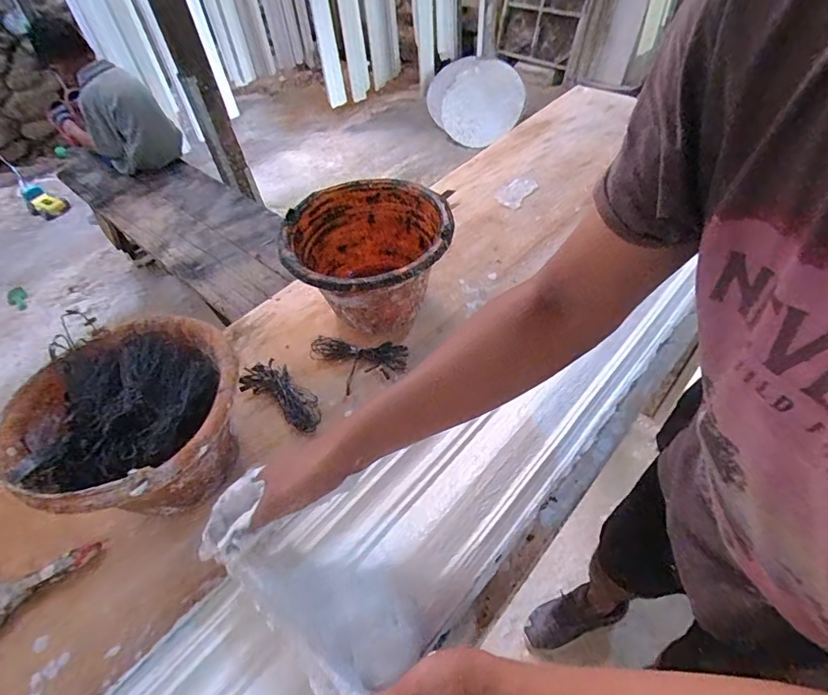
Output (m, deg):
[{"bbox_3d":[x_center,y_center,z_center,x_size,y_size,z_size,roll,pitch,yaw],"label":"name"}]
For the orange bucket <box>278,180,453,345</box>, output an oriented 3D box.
[{"bbox_3d":[-0.070,-0.130,0.760,0.241,0.178,0.244,-2,51,2],"label":"orange bucket"}]

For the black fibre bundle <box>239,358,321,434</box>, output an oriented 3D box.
[{"bbox_3d":[-0.193,0.067,0.696,0.155,0.022,0.064,27,57,25],"label":"black fibre bundle"}]

